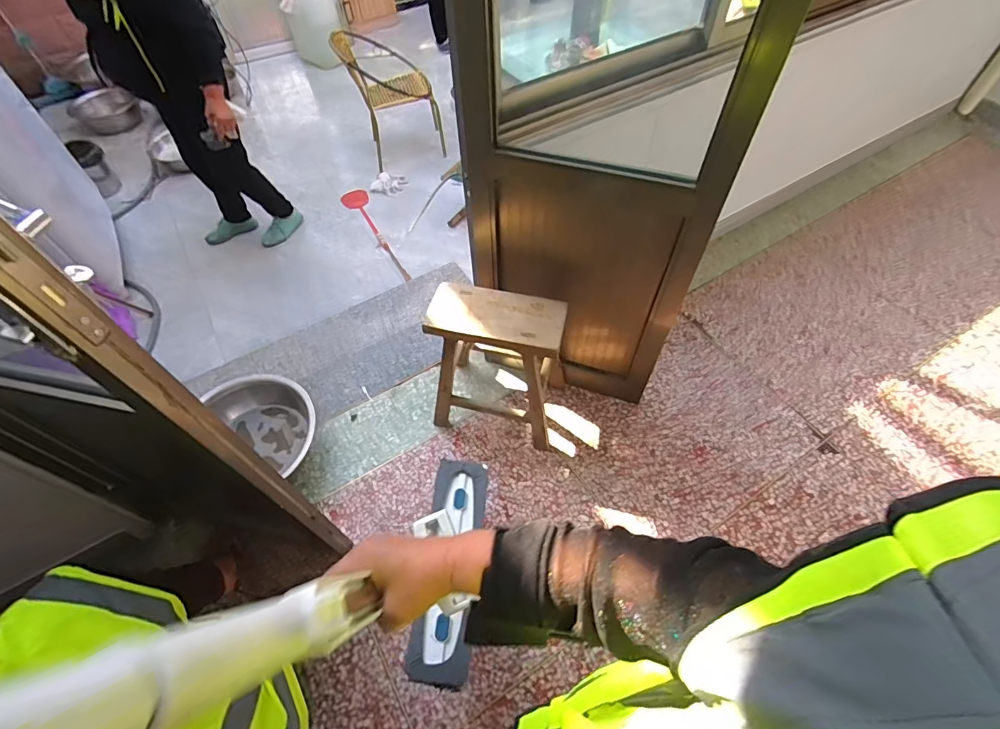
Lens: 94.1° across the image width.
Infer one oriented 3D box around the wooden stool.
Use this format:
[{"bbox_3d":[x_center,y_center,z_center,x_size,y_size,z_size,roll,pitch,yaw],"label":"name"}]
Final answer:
[{"bbox_3d":[-0.004,0.004,1.356,0.348,0.439,0.200,12,56,10],"label":"wooden stool"}]

